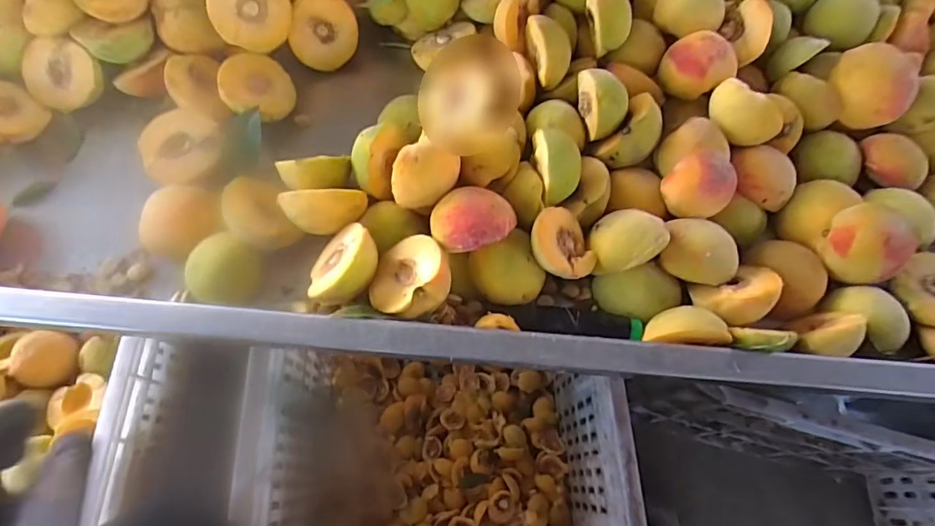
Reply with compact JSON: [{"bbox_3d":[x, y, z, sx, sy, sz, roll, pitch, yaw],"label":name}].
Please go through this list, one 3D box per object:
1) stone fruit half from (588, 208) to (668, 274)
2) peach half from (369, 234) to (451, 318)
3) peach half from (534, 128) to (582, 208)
[{"bbox_3d":[0.115,-0.019,0.356,0.047,0.027,0.040,-4,66,-5],"label":"stone fruit half"},{"bbox_3d":[-0.039,0.011,0.357,0.058,0.023,0.057,-41,43,4],"label":"peach half"},{"bbox_3d":[0.067,-0.075,0.374,0.032,0.041,0.050,-17,68,-11],"label":"peach half"}]

